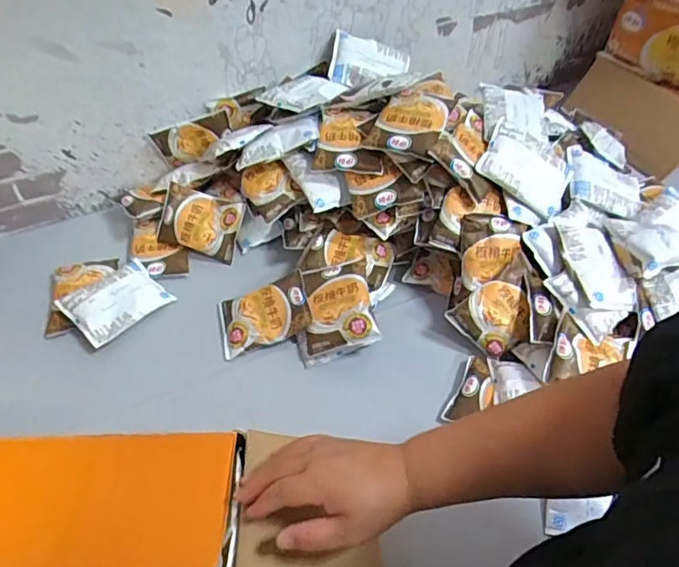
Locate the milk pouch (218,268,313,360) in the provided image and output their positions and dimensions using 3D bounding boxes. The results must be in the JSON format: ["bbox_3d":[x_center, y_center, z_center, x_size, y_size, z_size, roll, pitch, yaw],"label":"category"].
[{"bbox_3d":[-0.105,0.041,0.744,0.128,0.016,0.088,-20,65,1],"label":"milk pouch"}]

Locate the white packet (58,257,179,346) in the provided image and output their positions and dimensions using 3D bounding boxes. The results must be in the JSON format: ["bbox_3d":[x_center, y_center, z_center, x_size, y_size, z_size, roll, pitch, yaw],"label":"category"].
[{"bbox_3d":[-0.318,0.024,0.771,0.095,0.028,0.124,35,58,27],"label":"white packet"}]

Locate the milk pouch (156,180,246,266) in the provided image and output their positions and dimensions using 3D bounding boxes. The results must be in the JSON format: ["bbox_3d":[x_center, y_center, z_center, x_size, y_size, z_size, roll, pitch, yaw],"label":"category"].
[{"bbox_3d":[-0.216,-0.094,0.835,0.123,0.027,0.094,17,86,2],"label":"milk pouch"}]

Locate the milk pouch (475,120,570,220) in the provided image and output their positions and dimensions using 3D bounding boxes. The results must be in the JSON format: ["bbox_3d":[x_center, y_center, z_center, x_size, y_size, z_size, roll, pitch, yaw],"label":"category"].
[{"bbox_3d":[0.254,-0.155,0.719,0.122,0.018,0.094,31,73,-10],"label":"milk pouch"}]

